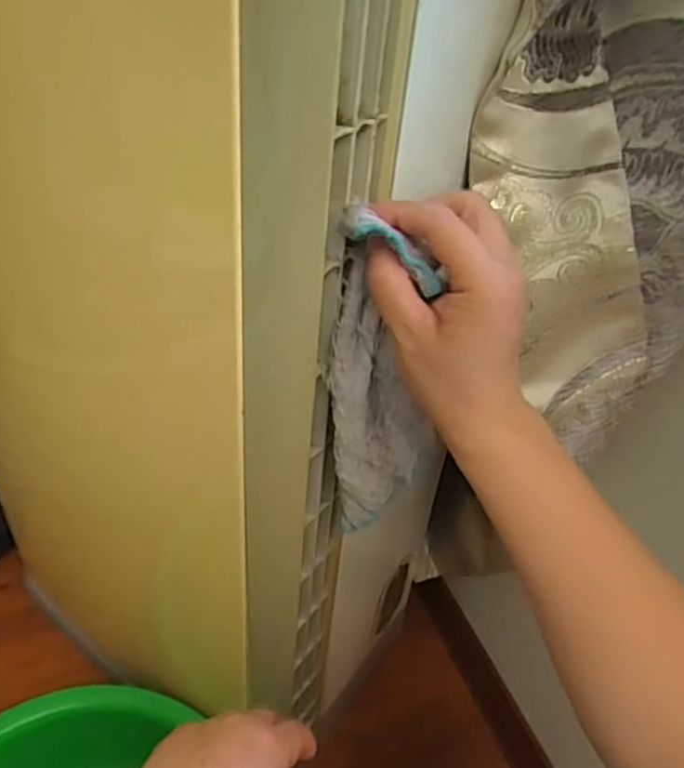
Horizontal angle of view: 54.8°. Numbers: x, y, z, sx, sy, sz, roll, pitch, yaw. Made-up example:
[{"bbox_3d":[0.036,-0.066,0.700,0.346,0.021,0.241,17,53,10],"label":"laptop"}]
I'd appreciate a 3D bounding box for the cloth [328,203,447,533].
[{"bbox_3d":[0.023,0.009,0.377,0.059,0.223,0.025,11,39,15],"label":"cloth"}]

